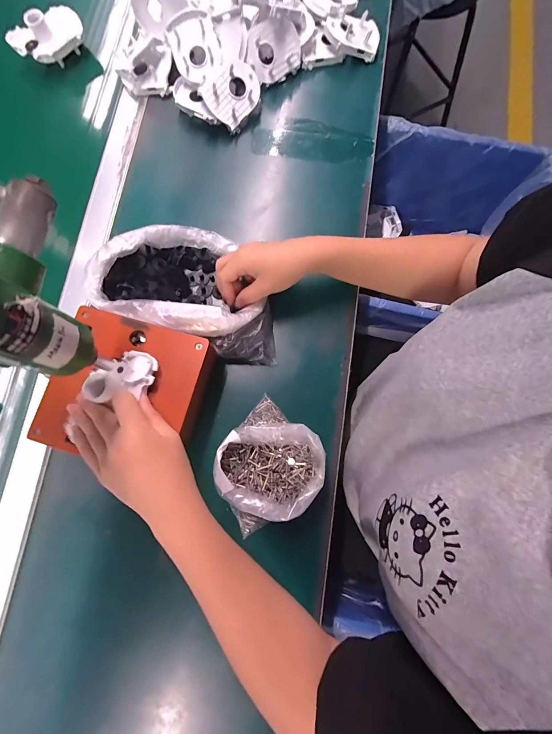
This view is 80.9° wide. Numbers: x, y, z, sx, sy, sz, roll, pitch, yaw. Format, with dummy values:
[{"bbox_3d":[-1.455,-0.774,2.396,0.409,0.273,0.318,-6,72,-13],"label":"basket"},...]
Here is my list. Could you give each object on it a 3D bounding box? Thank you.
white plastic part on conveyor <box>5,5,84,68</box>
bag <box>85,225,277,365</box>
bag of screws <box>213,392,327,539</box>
[{"bbox_3d":[-0.340,-0.495,0.480,0.100,0.042,0.061,-44,81,-7],"label":"white plastic part on conveyor"},{"bbox_3d":[-0.096,-0.103,0.404,0.223,0.055,0.142,20,80,3],"label":"bag"},{"bbox_3d":[-0.005,0.106,0.360,0.108,0.058,0.120,37,81,8],"label":"bag of screws"}]

